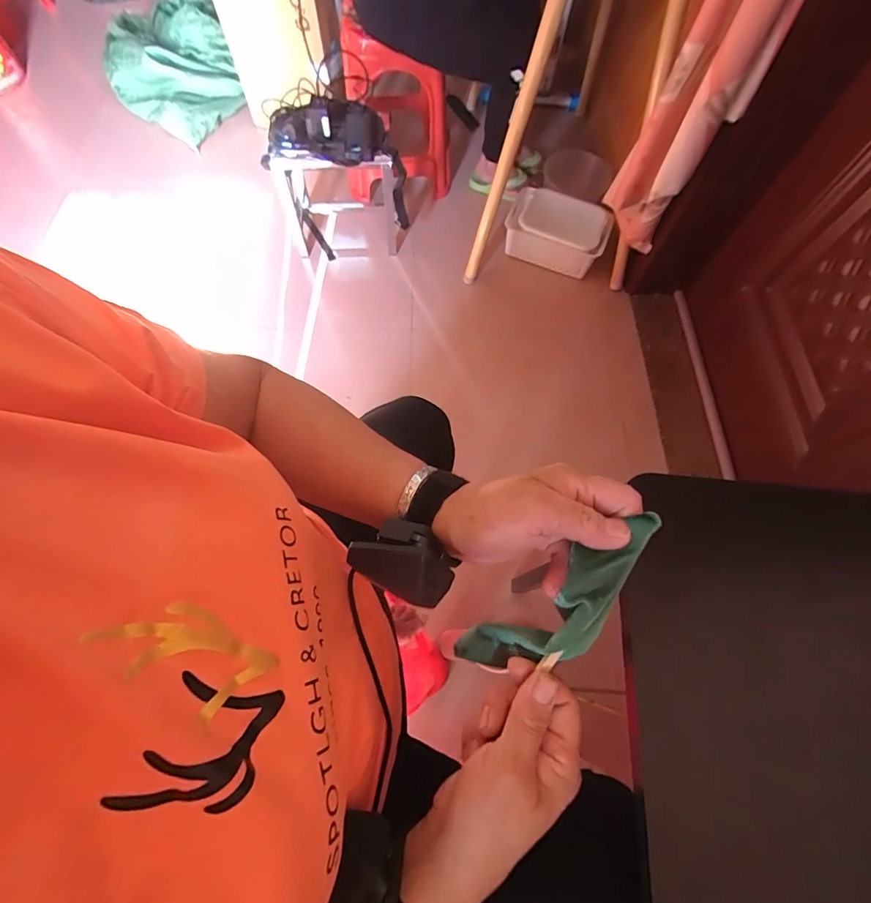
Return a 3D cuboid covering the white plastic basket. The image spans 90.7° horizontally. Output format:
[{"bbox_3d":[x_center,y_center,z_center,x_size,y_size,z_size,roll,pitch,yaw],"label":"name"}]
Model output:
[{"bbox_3d":[0.380,-0.695,1.357,0.305,0.126,0.200,26,70,8],"label":"white plastic basket"}]

